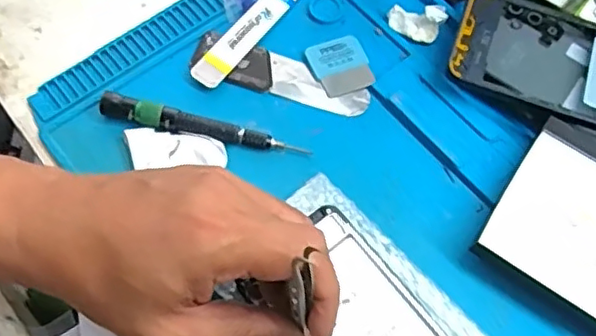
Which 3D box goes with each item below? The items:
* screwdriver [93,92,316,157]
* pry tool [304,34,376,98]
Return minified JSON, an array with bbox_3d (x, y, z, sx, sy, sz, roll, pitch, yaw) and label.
[{"bbox_3d":[-0.059,-0.026,0.376,0.127,0.018,0.012,11,65,1],"label":"screwdriver"},{"bbox_3d":[0.029,-0.069,0.409,0.039,0.004,0.041,-20,68,-13],"label":"pry tool"}]

